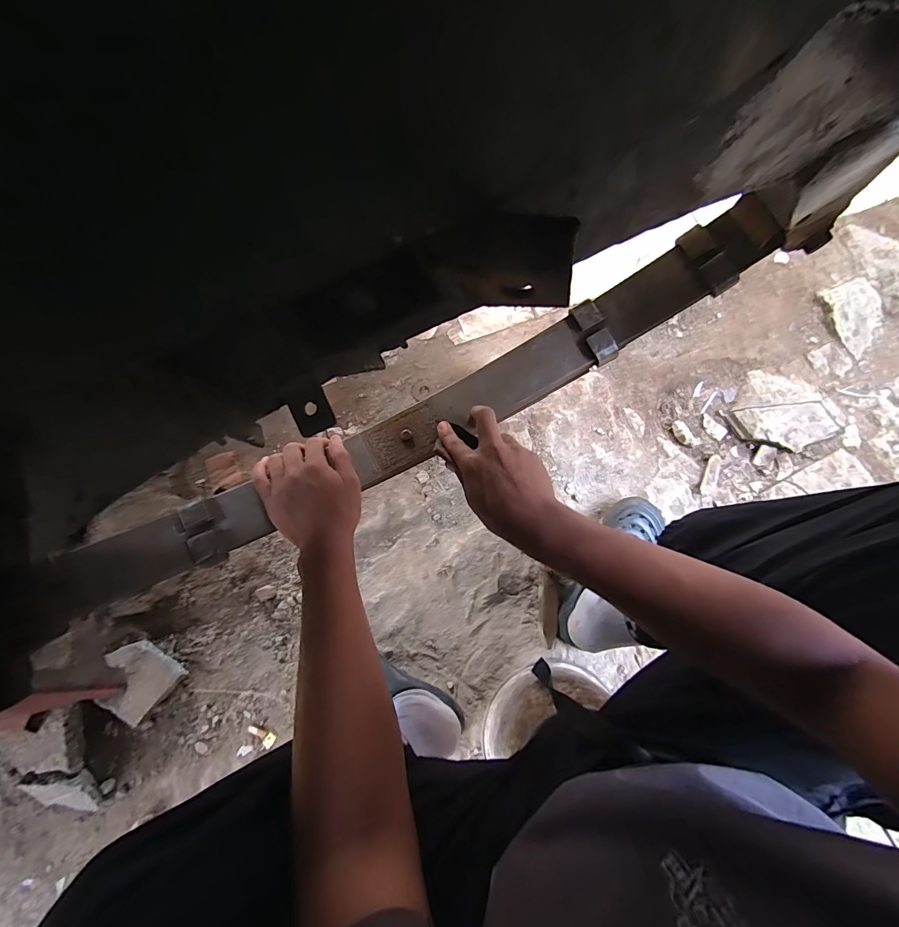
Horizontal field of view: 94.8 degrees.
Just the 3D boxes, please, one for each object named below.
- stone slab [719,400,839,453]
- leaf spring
[{"bbox_3d":[0.648,-0.070,0.797,0.198,0.022,0.087,-4,78,-2],"label":"stone slab"},{"bbox_3d":[-0.022,-0.056,0.452,0.734,0.132,0.071,-27,81,-2],"label":"leaf spring"}]

